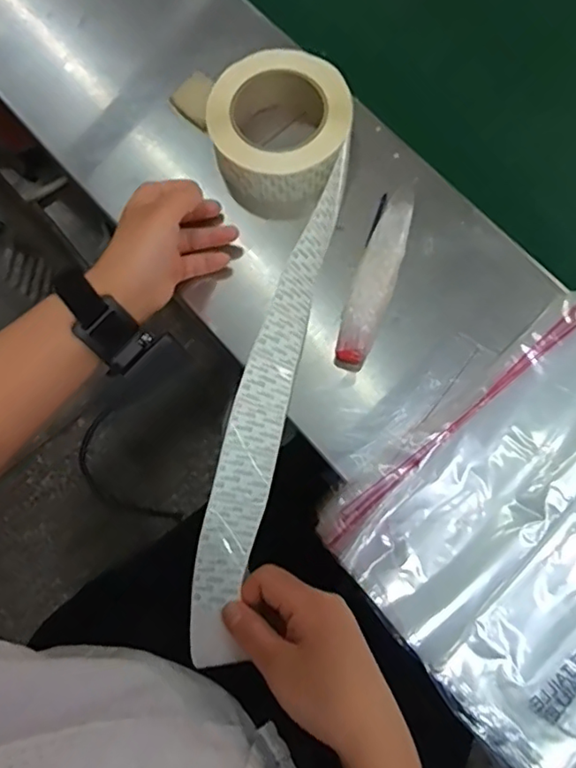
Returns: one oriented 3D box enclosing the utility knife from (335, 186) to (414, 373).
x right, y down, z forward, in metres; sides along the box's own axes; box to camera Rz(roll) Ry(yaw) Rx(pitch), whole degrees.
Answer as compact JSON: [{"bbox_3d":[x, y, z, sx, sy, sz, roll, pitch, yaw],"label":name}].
[{"bbox_3d":[0.073,-0.091,0.478,0.031,0.018,0.163,17,76,6],"label":"utility knife"}]

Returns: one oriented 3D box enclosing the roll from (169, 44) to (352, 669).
[{"bbox_3d":[-0.034,-0.061,0.451,0.140,0.062,0.448,4,73,2],"label":"roll"}]

